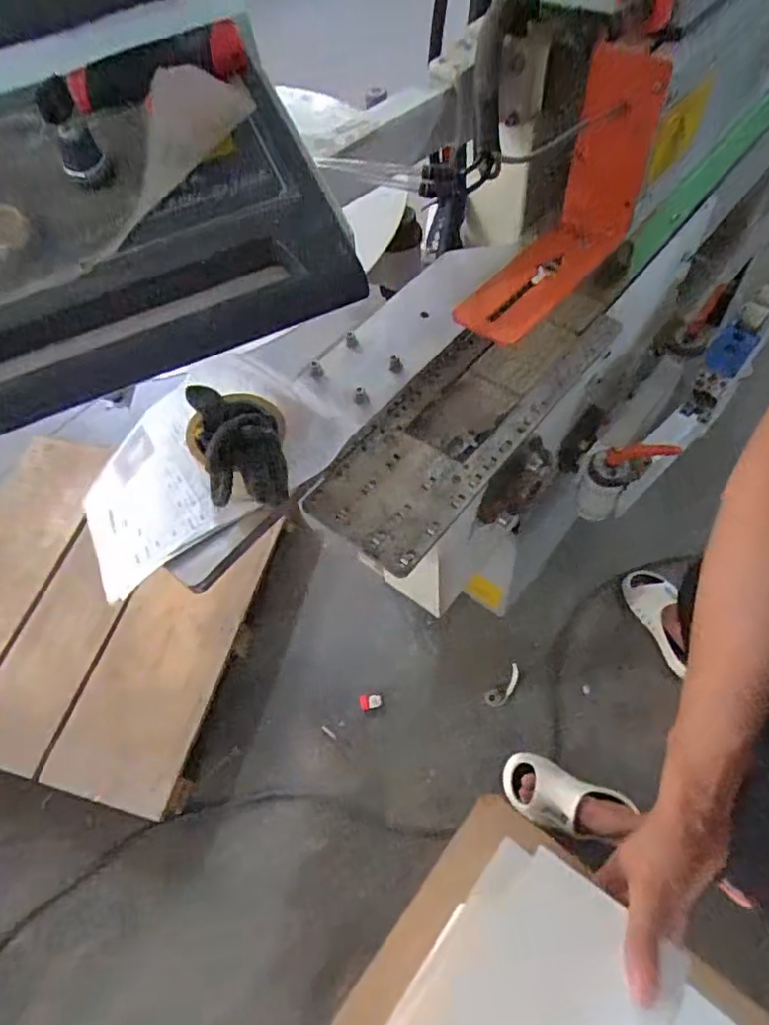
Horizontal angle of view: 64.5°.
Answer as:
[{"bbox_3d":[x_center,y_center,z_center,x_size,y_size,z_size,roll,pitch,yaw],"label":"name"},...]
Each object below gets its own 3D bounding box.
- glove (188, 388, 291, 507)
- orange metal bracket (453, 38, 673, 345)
[{"bbox_3d":[-0.141,-0.074,0.583,0.077,0.048,0.153,-18,59,-6],"label":"glove"},{"bbox_3d":[0.198,-0.317,0.658,0.076,0.128,0.319,32,90,23],"label":"orange metal bracket"}]

